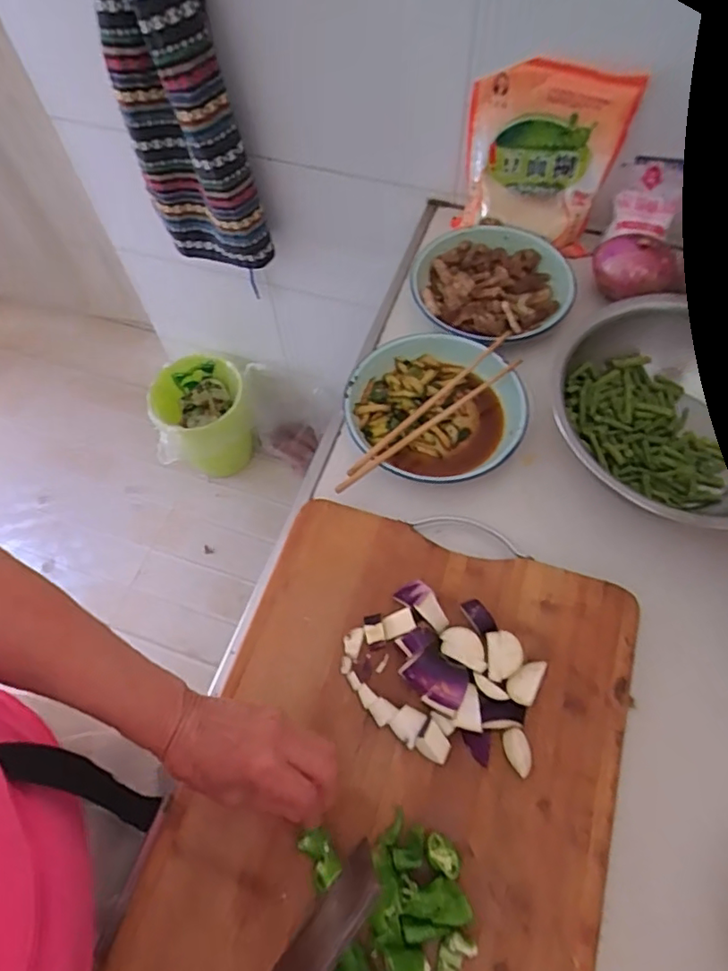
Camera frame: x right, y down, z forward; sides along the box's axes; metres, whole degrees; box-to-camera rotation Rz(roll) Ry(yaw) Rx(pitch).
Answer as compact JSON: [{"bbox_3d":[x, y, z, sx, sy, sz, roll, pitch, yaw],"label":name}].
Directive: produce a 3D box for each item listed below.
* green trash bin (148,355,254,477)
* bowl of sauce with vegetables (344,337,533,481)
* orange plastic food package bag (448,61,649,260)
[{"bbox_3d":[-0.367,-0.154,1.369,0.197,0.225,0.197,-1,62,2],"label":"green trash bin"},{"bbox_3d":[0.078,-0.072,0.641,0.176,0.070,0.172,-1,62,2],"label":"bowl of sauce with vegetables"},{"bbox_3d":[0.202,-0.382,0.686,0.176,0.165,0.064,15,63,10],"label":"orange plastic food package bag"}]

